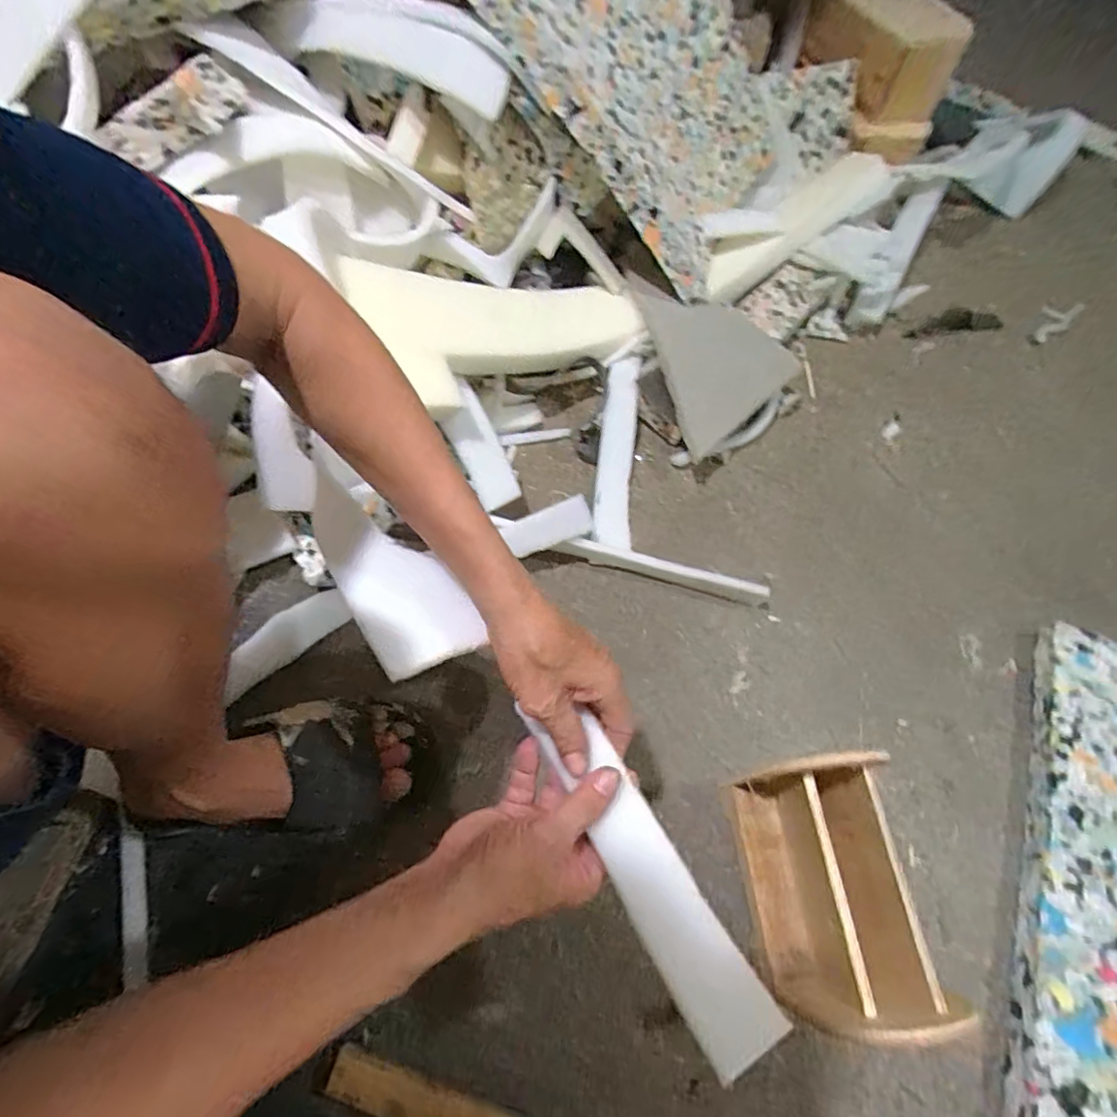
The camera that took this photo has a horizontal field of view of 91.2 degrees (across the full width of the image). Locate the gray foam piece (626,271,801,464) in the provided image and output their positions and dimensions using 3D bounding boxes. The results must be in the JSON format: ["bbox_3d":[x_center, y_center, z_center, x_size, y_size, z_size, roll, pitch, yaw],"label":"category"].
[{"bbox_3d":[0.210,-0.267,0.708,0.172,0.025,0.251,-14,75,-3],"label":"gray foam piece"}]

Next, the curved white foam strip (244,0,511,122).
[{"bbox_3d":[-0.184,-0.550,0.589,0.274,0.068,0.062,16,65,8],"label":"curved white foam strip"}]

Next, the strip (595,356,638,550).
[{"bbox_3d":[0.076,-0.142,0.694,0.041,0.025,0.259,5,75,2],"label":"strip"}]

